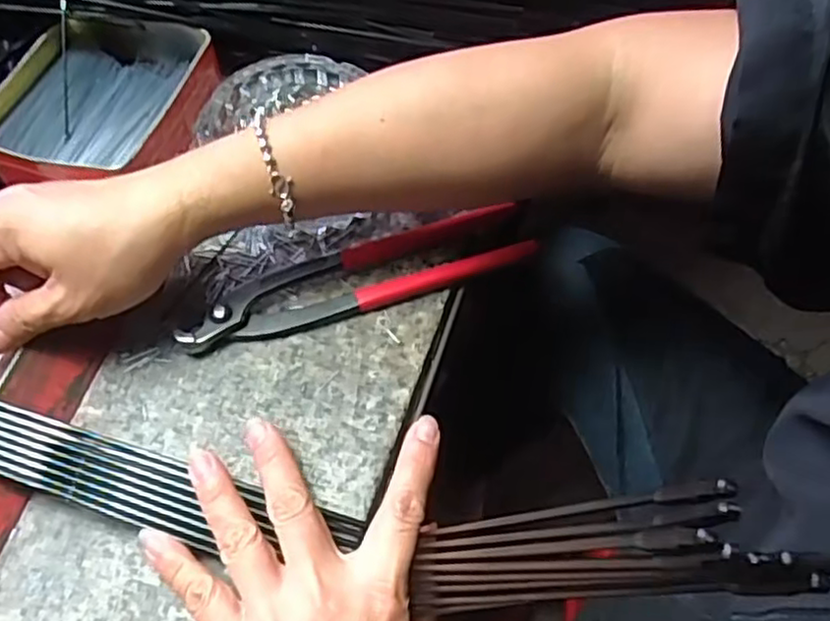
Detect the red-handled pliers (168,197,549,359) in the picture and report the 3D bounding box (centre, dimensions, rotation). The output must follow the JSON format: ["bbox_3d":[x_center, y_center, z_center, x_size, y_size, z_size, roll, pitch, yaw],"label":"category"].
[{"bbox_3d":[-0.030,-0.020,0.377,0.195,0.016,0.040,-16,61,-11],"label":"red-handled pliers"}]

